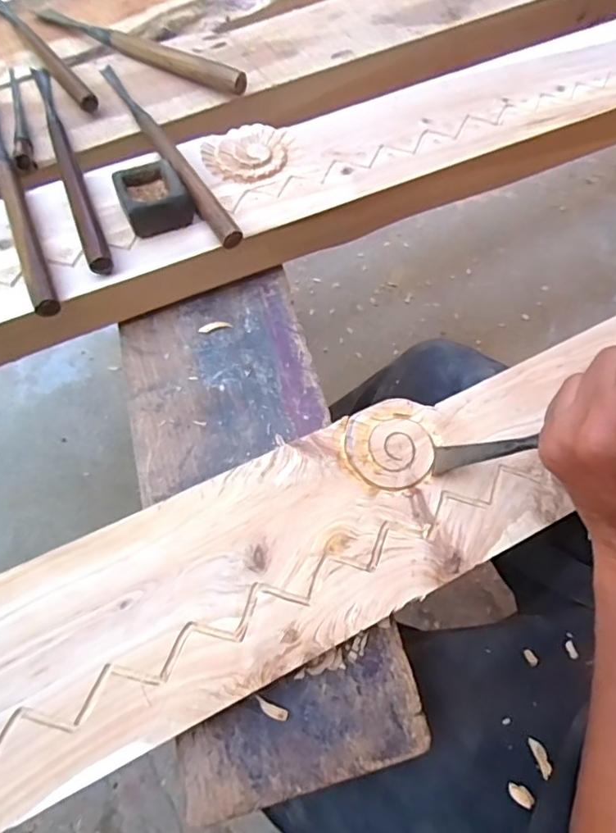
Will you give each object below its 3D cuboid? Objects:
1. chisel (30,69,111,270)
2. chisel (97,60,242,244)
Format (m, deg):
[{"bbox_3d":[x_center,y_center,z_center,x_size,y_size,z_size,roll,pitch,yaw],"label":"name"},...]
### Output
[{"bbox_3d":[-0.197,-0.213,0.430,0.016,0.014,0.249,-19,69,-13],"label":"chisel"},{"bbox_3d":[-0.124,-0.229,0.438,0.019,0.023,0.249,-29,72,-17],"label":"chisel"}]

